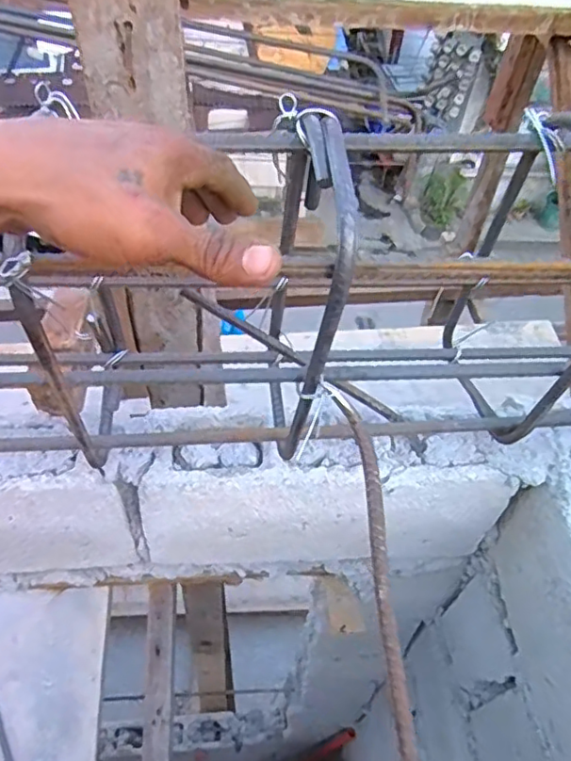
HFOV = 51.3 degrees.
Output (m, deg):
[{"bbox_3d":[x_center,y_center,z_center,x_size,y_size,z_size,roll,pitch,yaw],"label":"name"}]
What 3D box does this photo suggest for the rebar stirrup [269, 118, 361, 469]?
[{"bbox_3d":[0.013,-0.054,0.439,0.040,0.257,0.150,3,51,-3],"label":"rebar stirrup"}]

